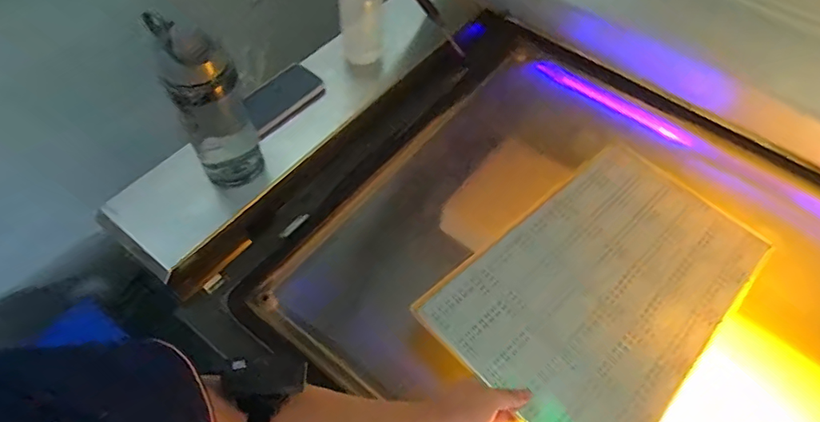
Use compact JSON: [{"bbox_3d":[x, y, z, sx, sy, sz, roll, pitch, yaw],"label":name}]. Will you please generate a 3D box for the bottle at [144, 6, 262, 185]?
[{"bbox_3d":[-0.264,-0.140,0.662,0.089,0.247,0.097,-25,62,-18],"label":"bottle"}]

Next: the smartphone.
[{"bbox_3d":[-0.208,-0.187,0.804,0.072,0.014,0.142,46,64,0],"label":"smartphone"}]

